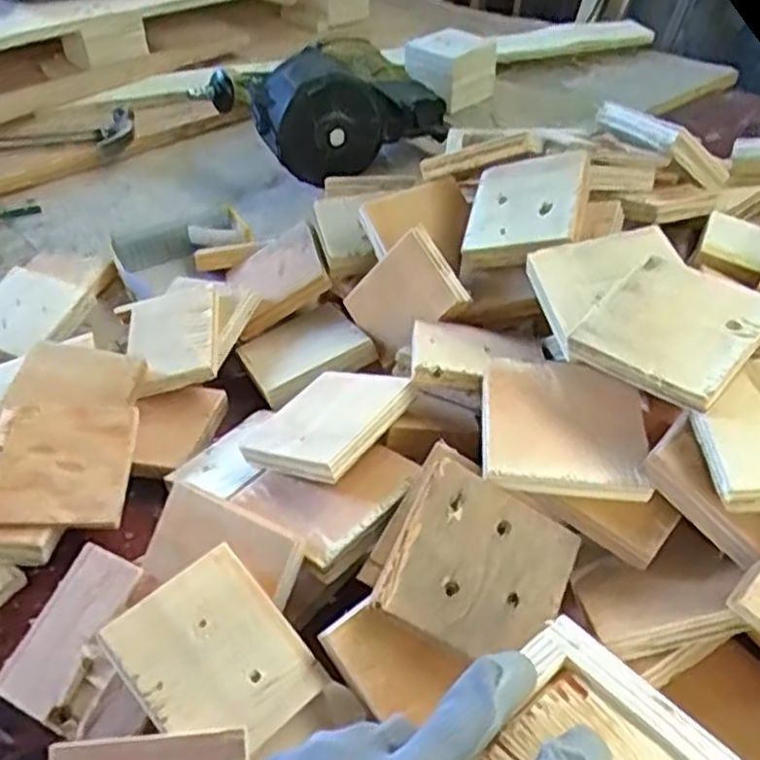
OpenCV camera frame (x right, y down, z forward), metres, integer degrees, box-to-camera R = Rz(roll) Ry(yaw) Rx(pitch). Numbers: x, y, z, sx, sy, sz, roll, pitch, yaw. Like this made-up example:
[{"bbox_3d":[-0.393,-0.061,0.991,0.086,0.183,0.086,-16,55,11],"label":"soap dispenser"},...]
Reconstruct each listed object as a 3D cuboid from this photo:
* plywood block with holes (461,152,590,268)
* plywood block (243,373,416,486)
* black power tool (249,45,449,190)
[{"bbox_3d":[0.106,-0.124,0.566,0.086,0.018,0.095,-4,57,30],"label":"plywood block with holes"},{"bbox_3d":[-0.034,0.027,0.495,0.086,0.016,0.095,6,37,43],"label":"plywood block"},{"bbox_3d":[-0.032,-0.310,0.899,0.229,0.131,0.102,-24,47,-25],"label":"black power tool"}]

